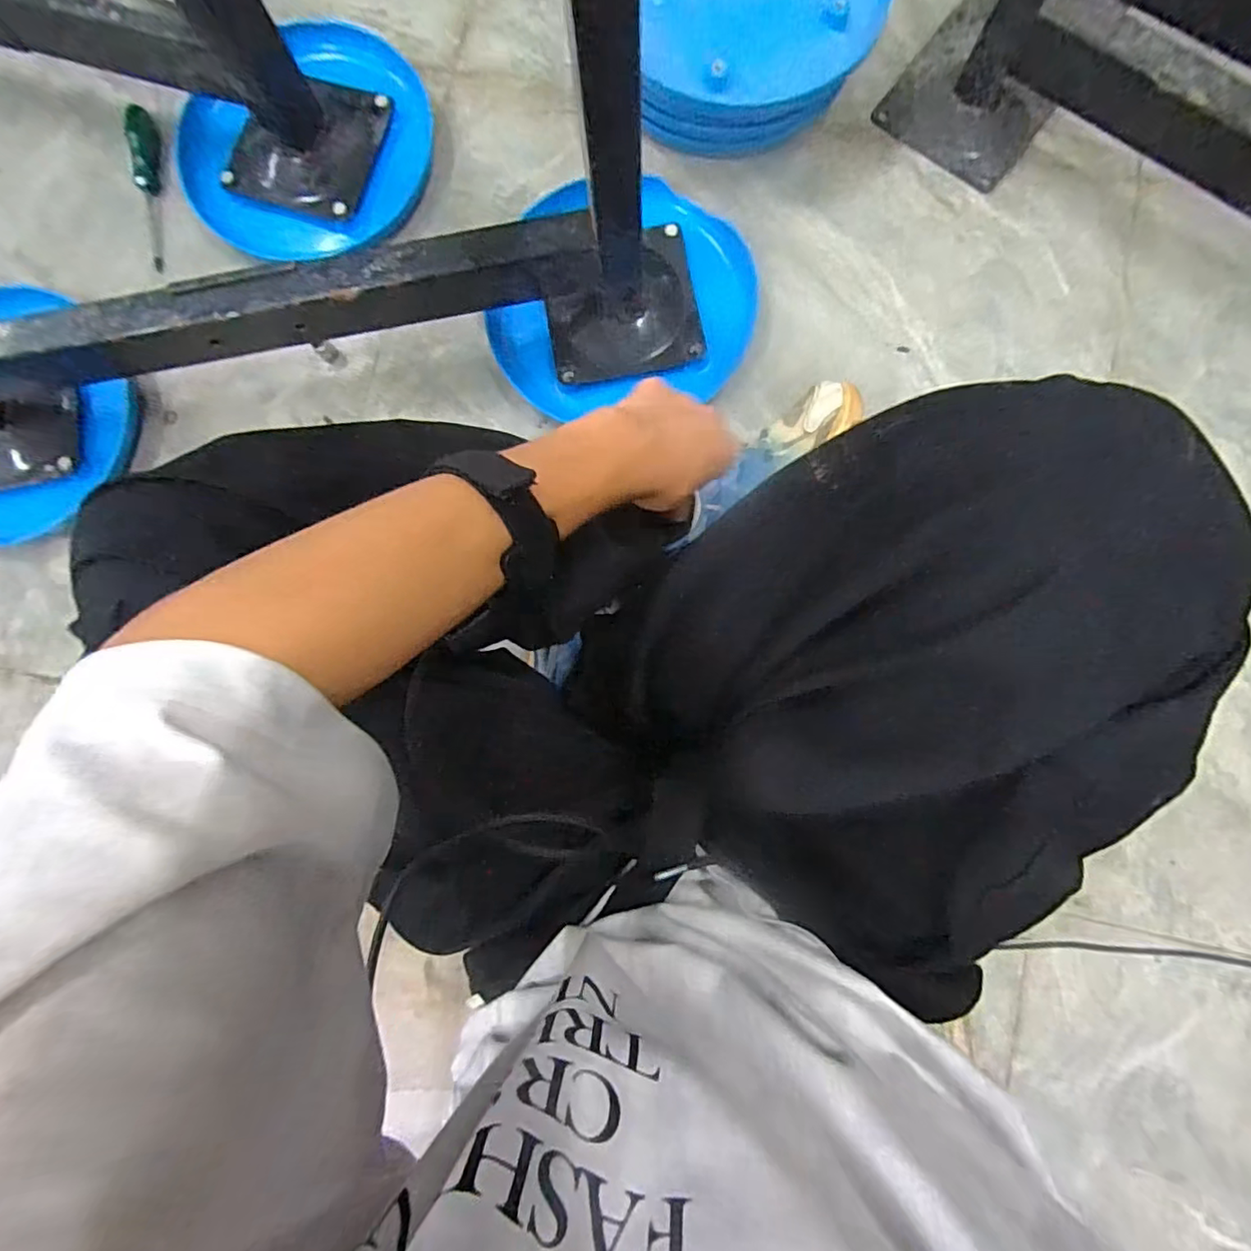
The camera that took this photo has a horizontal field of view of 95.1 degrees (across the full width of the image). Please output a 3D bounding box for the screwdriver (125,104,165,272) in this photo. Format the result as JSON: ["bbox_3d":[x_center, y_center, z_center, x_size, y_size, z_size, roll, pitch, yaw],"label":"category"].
[{"bbox_3d":[-0.567,-0.517,0.675,0.033,0.022,0.191,-9,83,1],"label":"screwdriver"}]

